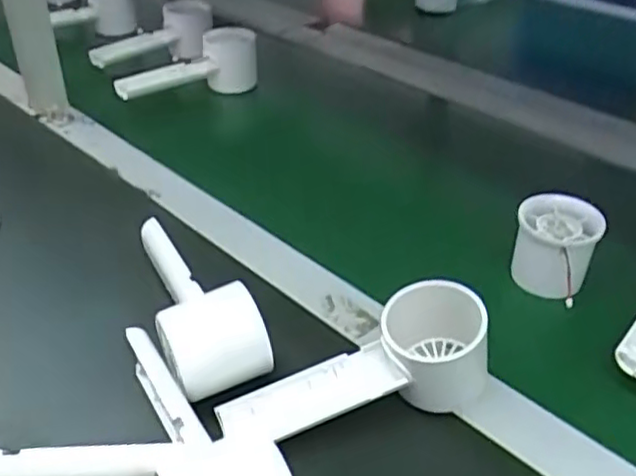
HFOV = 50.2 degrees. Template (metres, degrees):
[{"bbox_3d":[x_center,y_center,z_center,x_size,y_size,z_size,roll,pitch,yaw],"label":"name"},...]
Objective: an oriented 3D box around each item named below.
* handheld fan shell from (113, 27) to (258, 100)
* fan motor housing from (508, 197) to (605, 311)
[{"bbox_3d":[-0.135,-0.175,0.690,0.145,0.066,0.041,-13,39,-17],"label":"handheld fan shell"},{"bbox_3d":[0.161,0.007,0.465,0.051,0.053,0.053,13,38,17],"label":"fan motor housing"}]

